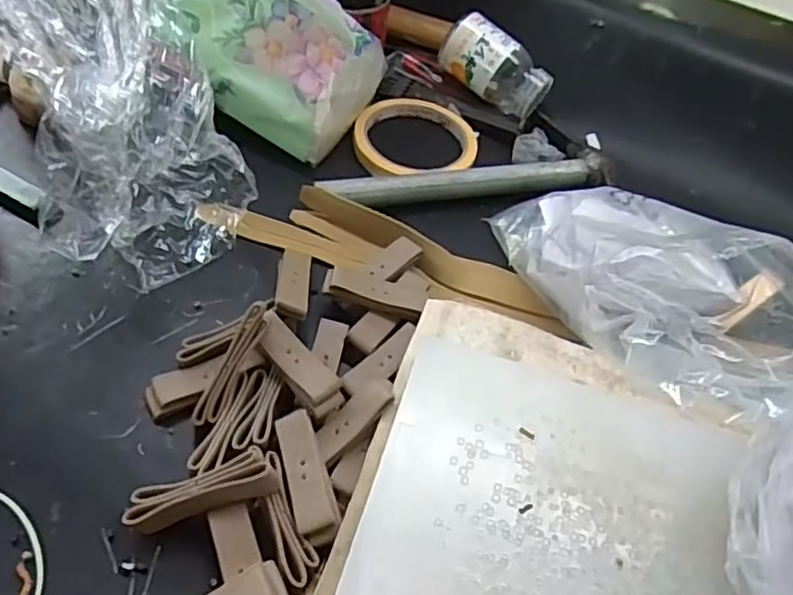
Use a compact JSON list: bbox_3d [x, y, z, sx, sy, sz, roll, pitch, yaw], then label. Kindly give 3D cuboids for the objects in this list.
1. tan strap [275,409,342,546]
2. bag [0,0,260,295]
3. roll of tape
[{"bbox_3d":[-0.042,0.082,0.312,0.020,0.007,0.061,-10,54,-17],"label":"tan strap"},{"bbox_3d":[-0.223,-0.182,0.405,0.133,0.099,0.370,-35,77,-31],"label":"bag"},{"bbox_3d":[0.013,-0.120,0.501,0.087,0.017,0.094,5,51,-6],"label":"roll of tape"}]

